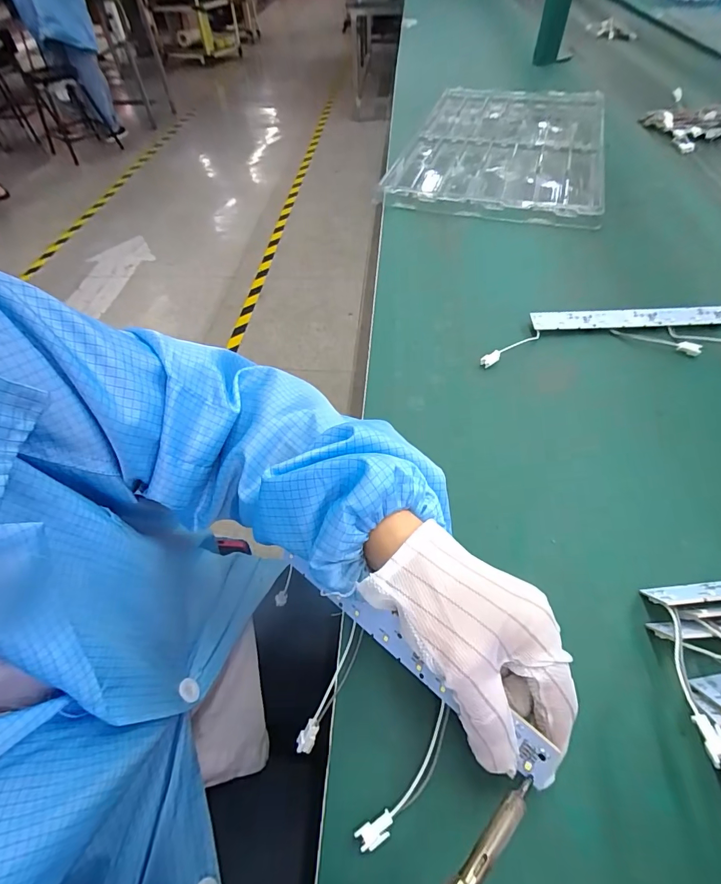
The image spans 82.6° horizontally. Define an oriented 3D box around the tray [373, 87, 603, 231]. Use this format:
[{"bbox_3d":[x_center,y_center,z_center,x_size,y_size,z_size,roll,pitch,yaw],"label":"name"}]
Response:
[{"bbox_3d":[0.255,-0.533,0.731,0.326,0.024,0.543,14,56,12],"label":"tray"}]

